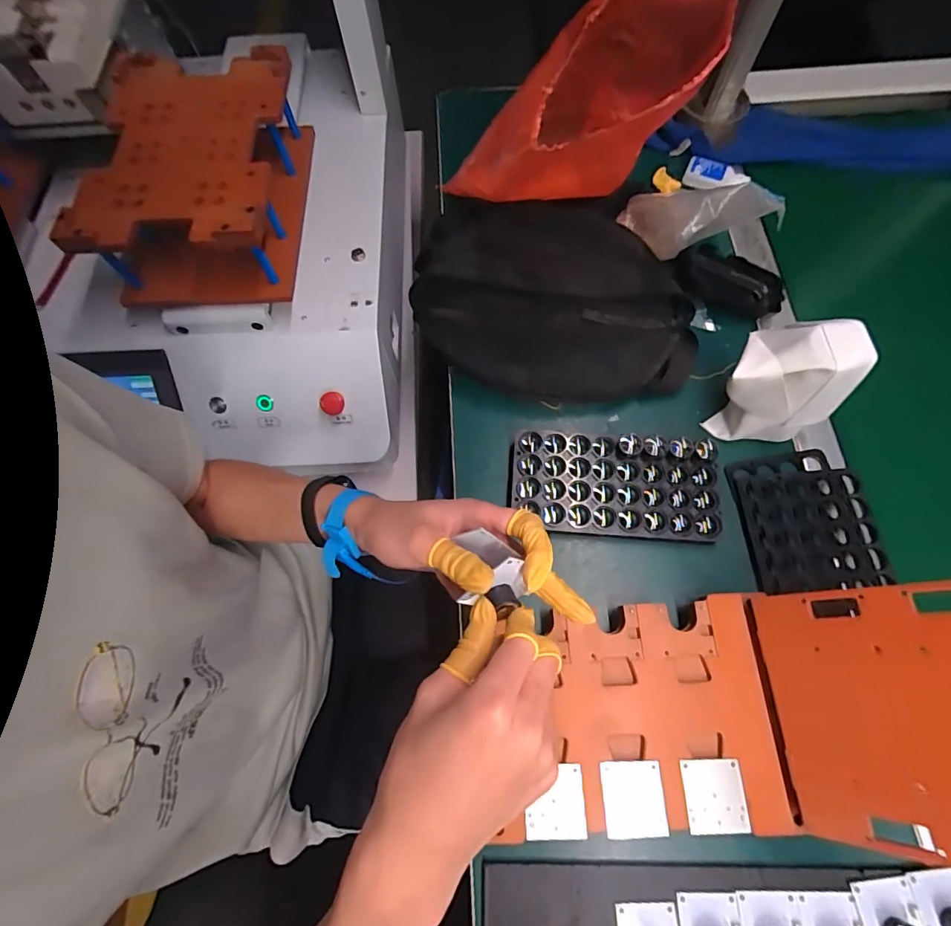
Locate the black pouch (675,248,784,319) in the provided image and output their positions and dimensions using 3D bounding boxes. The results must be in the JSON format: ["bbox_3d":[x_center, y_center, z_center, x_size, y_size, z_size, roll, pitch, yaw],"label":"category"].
[{"bbox_3d":[0.278,-0.200,0.532,0.118,0.031,0.052,16,71,-6],"label":"black pouch"}]

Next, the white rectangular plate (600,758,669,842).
[{"bbox_3d":[0.119,0.253,0.358,0.045,0.004,0.049,-3,70,1],"label":"white rectangular plate"}]

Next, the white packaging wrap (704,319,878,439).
[{"bbox_3d":[0.282,-0.072,0.437,0.099,0.112,0.070,18,72,8],"label":"white packaging wrap"}]

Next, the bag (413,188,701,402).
[{"bbox_3d":[0.078,-0.185,0.524,0.279,0.057,0.238,-2,70,1],"label":"bag"}]

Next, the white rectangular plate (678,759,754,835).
[{"bbox_3d":[0.180,0.250,0.358,0.044,0.004,0.048,-3,70,3],"label":"white rectangular plate"}]

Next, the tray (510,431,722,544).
[{"bbox_3d":[0.133,0.021,0.459,0.191,0.034,0.098,4,70,3],"label":"tray"}]

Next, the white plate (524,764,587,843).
[{"bbox_3d":[0.060,0.255,0.359,0.045,0.004,0.048,-1,70,1],"label":"white plate"}]

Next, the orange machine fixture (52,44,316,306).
[{"bbox_3d":[-0.300,-0.313,0.530,0.185,0.103,0.256,-1,70,1],"label":"orange machine fixture"}]

